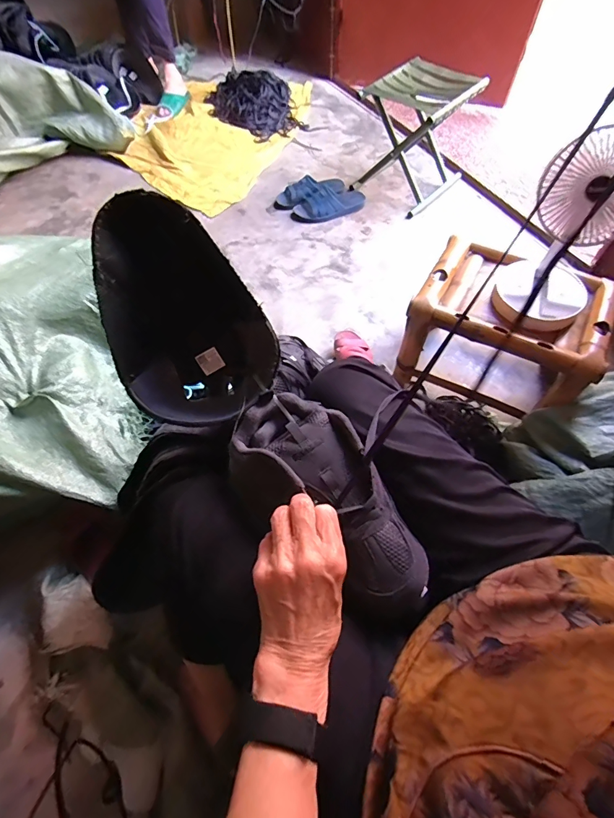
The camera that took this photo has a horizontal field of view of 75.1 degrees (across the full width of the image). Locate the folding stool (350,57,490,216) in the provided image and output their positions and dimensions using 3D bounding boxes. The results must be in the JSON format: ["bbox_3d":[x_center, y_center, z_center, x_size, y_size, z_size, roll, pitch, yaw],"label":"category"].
[{"bbox_3d":[0.353,-0.878,1.298,0.273,0.313,0.279,37,66,21],"label":"folding stool"}]

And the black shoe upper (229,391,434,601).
[{"bbox_3d":[0.022,0.086,0.396,0.125,0.062,0.237,-41,79,-21],"label":"black shoe upper"}]

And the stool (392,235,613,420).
[{"bbox_3d":[0.414,-0.170,0.867,0.344,0.239,0.244,25,62,16],"label":"stool"}]

